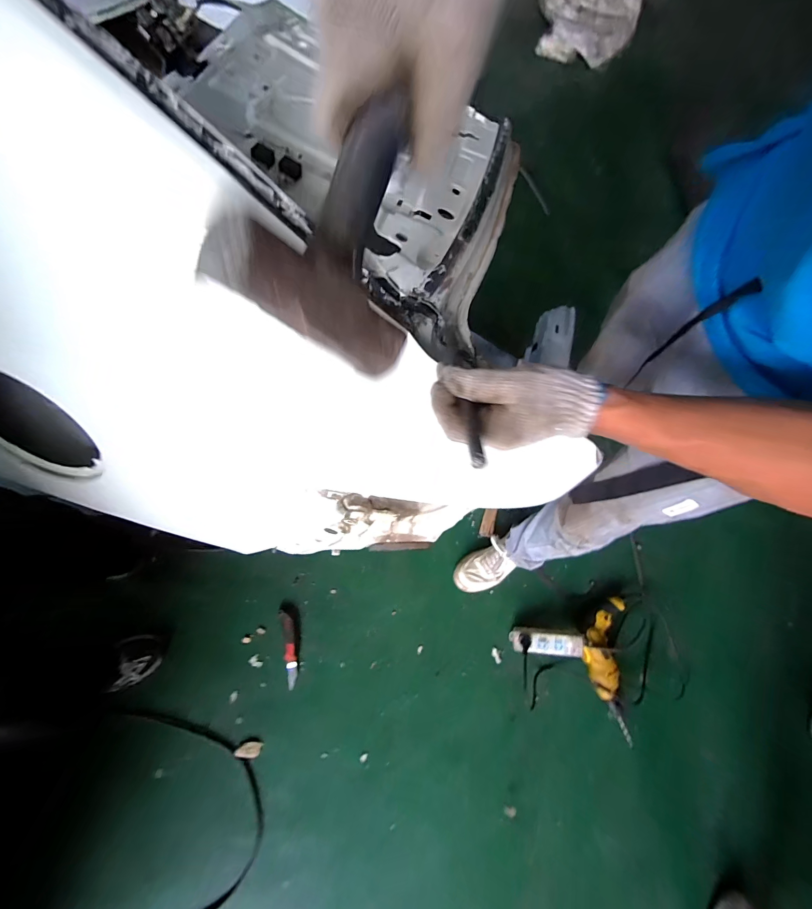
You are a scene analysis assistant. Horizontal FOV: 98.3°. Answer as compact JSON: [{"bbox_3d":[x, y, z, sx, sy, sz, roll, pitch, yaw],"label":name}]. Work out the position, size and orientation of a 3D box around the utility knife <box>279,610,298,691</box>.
[{"bbox_3d":[-0.320,0.532,0.960,0.033,0.018,0.189,-10,74,-5],"label":"utility knife"}]

